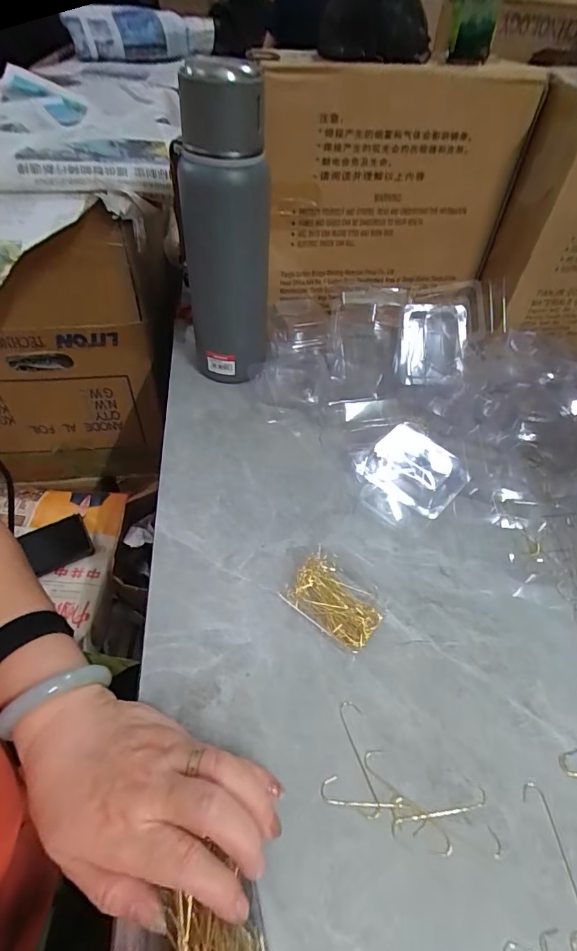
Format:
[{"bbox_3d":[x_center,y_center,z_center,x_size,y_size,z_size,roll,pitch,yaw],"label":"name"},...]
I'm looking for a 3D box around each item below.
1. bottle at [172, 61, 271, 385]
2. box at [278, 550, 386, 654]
[{"bbox_3d":[-0.062,-0.221,0.438,0.083,0.274,0.068,-1,50,-5],"label":"bottle"},{"bbox_3d":[0.036,0.096,0.342,0.073,0.014,0.049,32,55,21],"label":"box"}]

